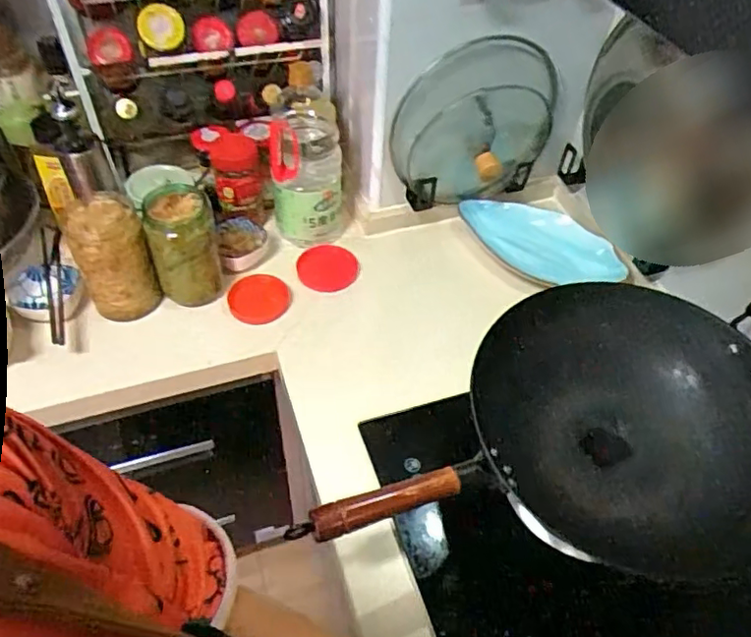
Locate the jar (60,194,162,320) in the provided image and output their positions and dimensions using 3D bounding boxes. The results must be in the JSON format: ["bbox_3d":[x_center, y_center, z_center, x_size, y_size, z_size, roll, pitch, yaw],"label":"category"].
[{"bbox_3d":[-0.376,-0.084,0.867,0.097,0.156,0.097,-21,53,-20],"label":"jar"}]

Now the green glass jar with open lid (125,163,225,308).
[{"bbox_3d":[-0.283,-0.115,0.881,0.096,0.173,0.102,-16,52,-16],"label":"green glass jar with open lid"}]

